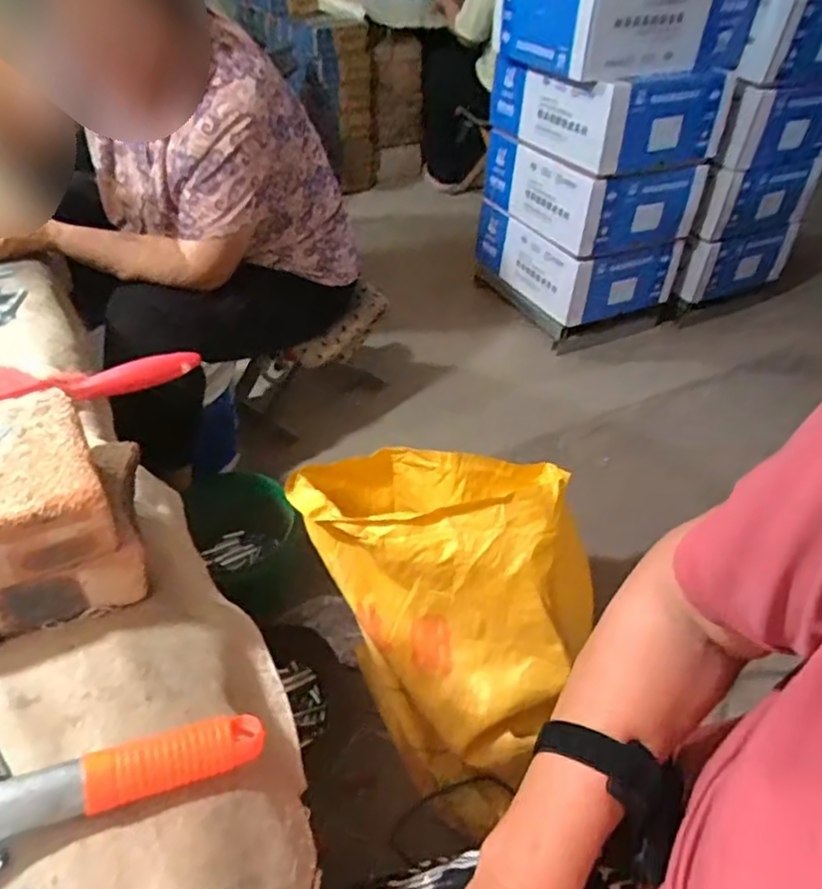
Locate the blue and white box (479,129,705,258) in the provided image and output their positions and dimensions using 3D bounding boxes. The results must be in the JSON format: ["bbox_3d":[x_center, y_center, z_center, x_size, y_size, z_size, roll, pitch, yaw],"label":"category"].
[{"bbox_3d":[0.426,-0.646,1.576,0.314,0.192,0.470,-15,45,-20],"label":"blue and white box"}]

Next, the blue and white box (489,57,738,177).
[{"bbox_3d":[0.425,-0.759,1.430,0.333,0.191,0.465,-11,44,-16],"label":"blue and white box"}]

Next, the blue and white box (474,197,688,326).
[{"bbox_3d":[0.424,-0.520,1.717,0.327,0.203,0.491,-15,45,-20],"label":"blue and white box"}]

